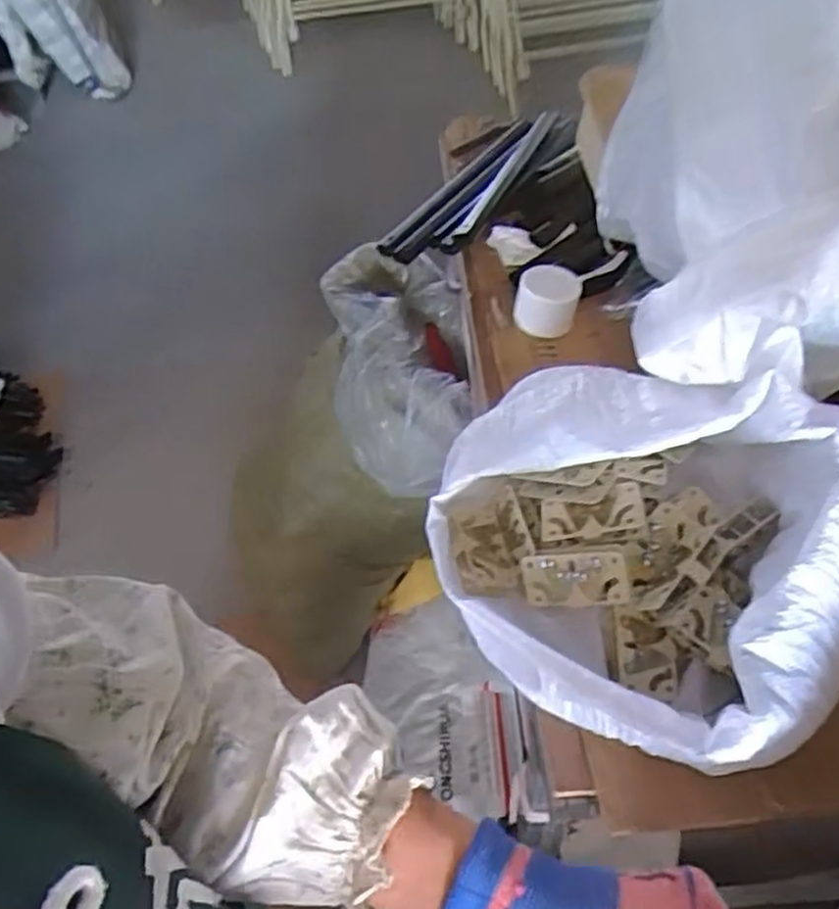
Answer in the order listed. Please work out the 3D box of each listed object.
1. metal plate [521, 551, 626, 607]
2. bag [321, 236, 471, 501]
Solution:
[{"bbox_3d":[0.117,0.095,0.585,0.078,0.042,0.004,-9,14,27],"label":"metal plate"},{"bbox_3d":[-0.036,-0.148,1.263,0.217,0.173,0.416,-5,50,1],"label":"bag"}]

